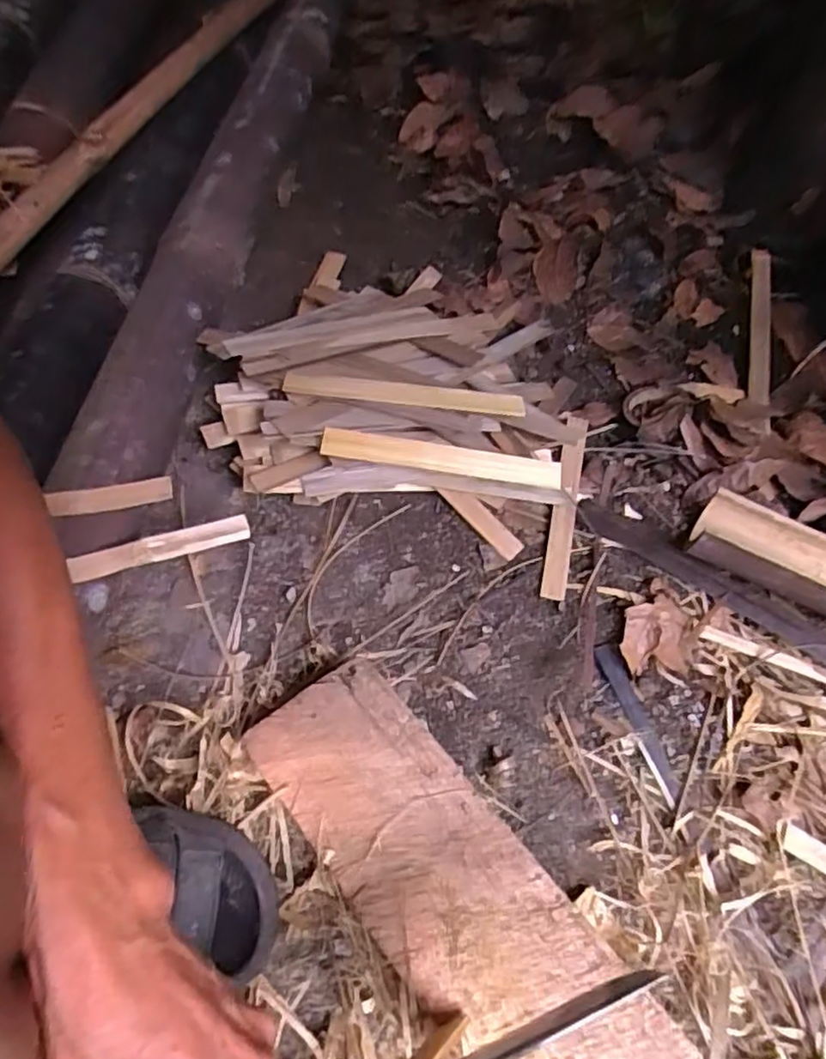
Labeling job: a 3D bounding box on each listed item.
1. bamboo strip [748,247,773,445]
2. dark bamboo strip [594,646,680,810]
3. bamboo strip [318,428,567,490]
[{"bbox_3d":[0.407,-0.227,0.794,0.028,0.007,0.298,13,63,7],"label":"bamboo strip"},{"bbox_3d":[0.189,0.160,0.569,0.019,0.008,0.134,-17,63,-9],"label":"dark bamboo strip"},{"bbox_3d":[0.028,-0.067,0.645,0.225,0.027,0.012,8,18,-4],"label":"bamboo strip"}]

